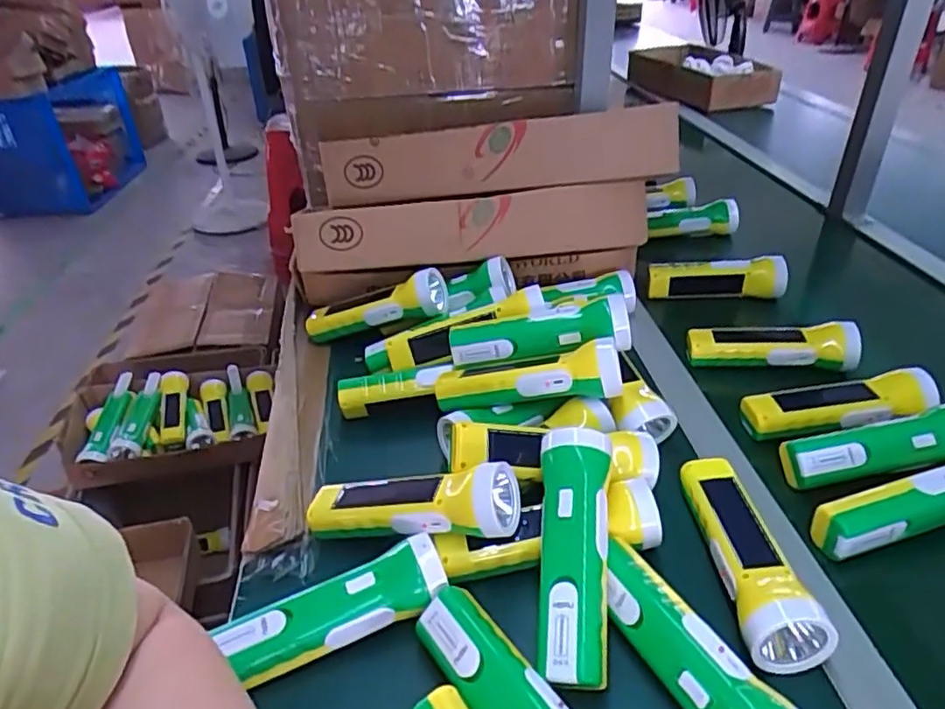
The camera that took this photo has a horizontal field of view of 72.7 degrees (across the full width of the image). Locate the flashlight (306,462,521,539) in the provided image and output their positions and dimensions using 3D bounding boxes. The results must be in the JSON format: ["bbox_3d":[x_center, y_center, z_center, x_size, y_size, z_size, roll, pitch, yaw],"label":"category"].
[{"bbox_3d":[-0.050,0.113,0.487,0.166,0.043,0.048,-8,32,19],"label":"flashlight"}]

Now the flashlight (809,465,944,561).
[{"bbox_3d":[0.351,0.114,0.503,0.181,0.041,0.046,-9,34,-11],"label":"flashlight"}]

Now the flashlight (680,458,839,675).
[{"bbox_3d":[0.198,0.143,0.467,0.056,0.059,0.165,-1,33,1],"label":"flashlight"}]

